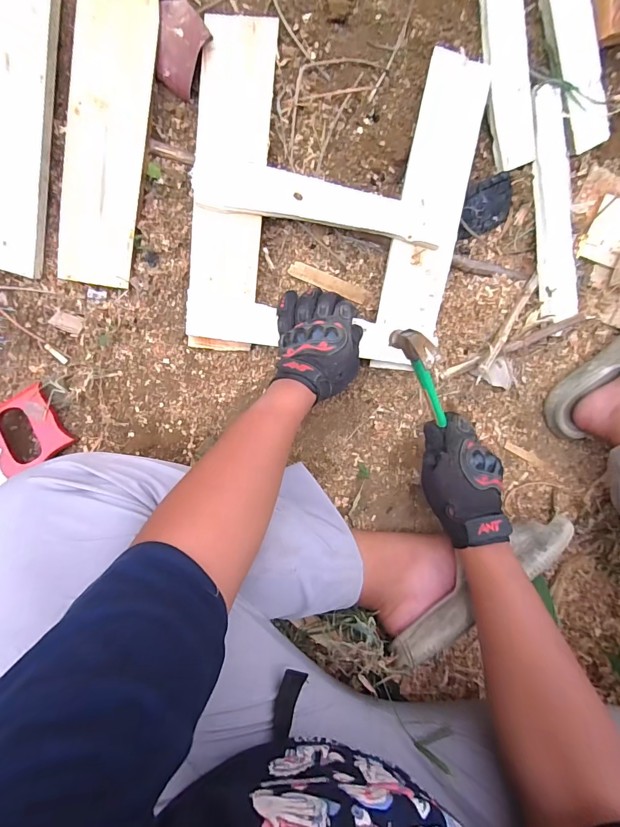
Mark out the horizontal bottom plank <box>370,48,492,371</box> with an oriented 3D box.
[{"bbox_3d":[0.164,-0.262,0.528,0.087,0.024,0.401,10,99,0],"label":"horizontal bottom plank"}]

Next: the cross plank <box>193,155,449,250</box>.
[{"bbox_3d":[0.019,-0.278,0.503,0.329,0.016,0.061,7,94,-7],"label":"cross plank"}]

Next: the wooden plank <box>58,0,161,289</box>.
[{"bbox_3d":[-0.245,-0.362,0.467,0.087,0.013,0.392,11,103,-11],"label":"wooden plank"}]

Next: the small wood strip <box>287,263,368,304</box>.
[{"bbox_3d":[0.028,-0.193,0.563,0.117,0.004,0.022,18,101,-12],"label":"small wood strip"}]

